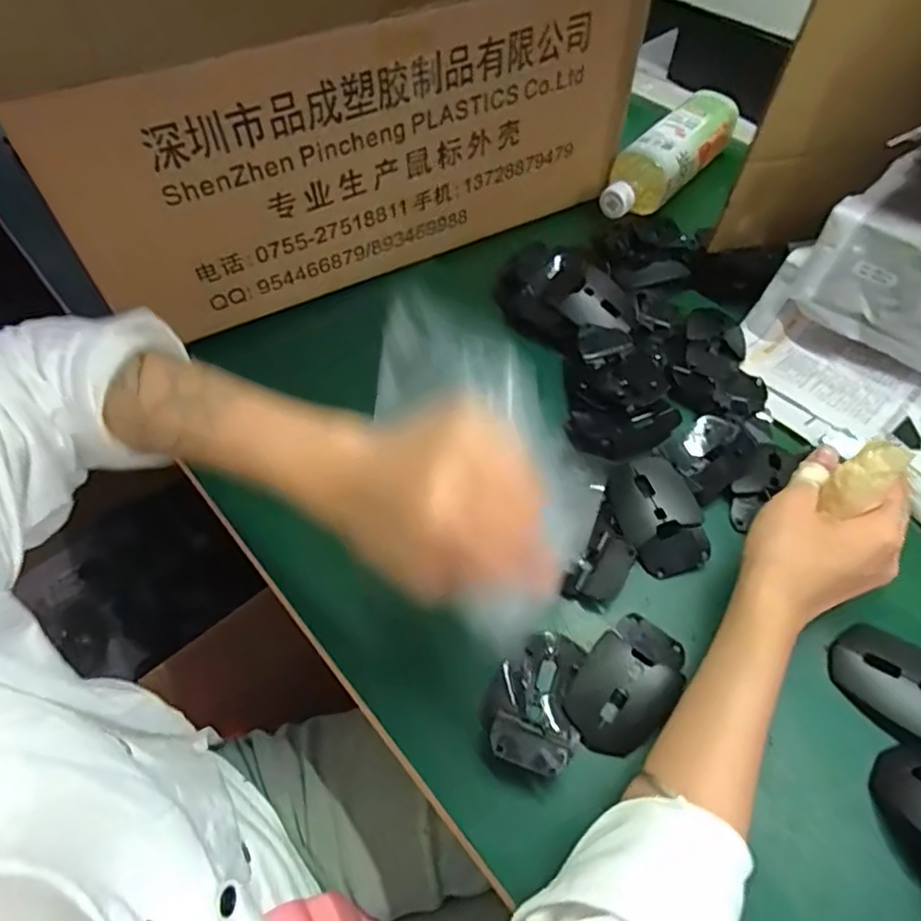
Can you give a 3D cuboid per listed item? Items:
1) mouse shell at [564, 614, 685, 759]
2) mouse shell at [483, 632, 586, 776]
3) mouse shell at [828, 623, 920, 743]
[{"bbox_3d":[0.101,0.133,0.364,0.053,0.021,0.083,34,64,22],"label":"mouse shell"},{"bbox_3d":[0.045,0.141,0.361,0.056,0.029,0.079,15,58,11],"label":"mouse shell"},{"bbox_3d":[0.259,0.130,0.357,0.069,0.015,0.056,31,62,20],"label":"mouse shell"}]

